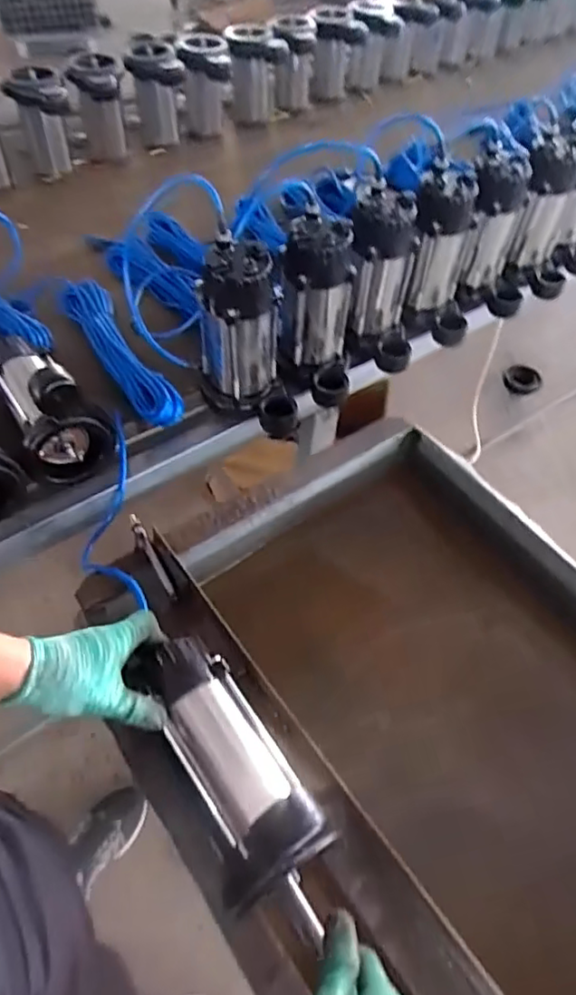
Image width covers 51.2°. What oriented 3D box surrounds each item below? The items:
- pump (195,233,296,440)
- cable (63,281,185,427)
[{"bbox_3d":[-0.057,-0.212,0.829,0.121,0.220,0.134,-7,54,-9],"label":"pump"},{"bbox_3d":[-0.271,-0.232,0.972,0.076,0.071,0.363,-26,58,-21],"label":"cable"}]

